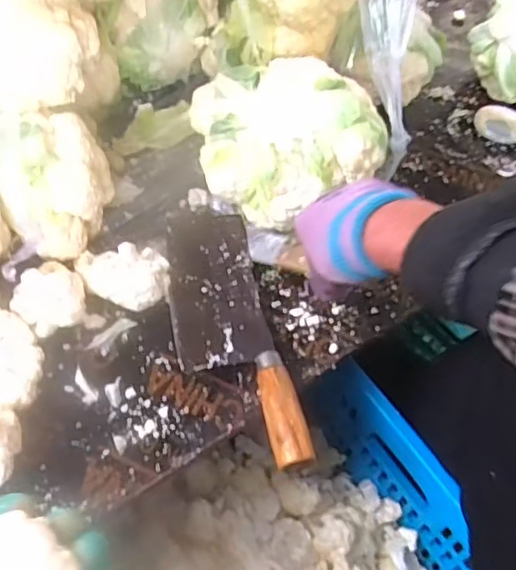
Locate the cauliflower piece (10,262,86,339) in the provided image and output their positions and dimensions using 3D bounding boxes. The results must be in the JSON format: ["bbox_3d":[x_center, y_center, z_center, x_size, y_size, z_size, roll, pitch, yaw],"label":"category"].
[{"bbox_3d":[-0.181,0.014,0.553,0.066,0.050,0.057,-27,60,-22],"label":"cauliflower piece"}]

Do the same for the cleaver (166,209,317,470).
[{"bbox_3d":[-0.032,0.031,0.567,0.087,0.029,0.289,-9,55,-11],"label":"cleaver"}]

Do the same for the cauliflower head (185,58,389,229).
[{"bbox_3d":[0.032,-0.140,0.610,0.168,0.098,0.157,2,53,-3],"label":"cauliflower head"}]

